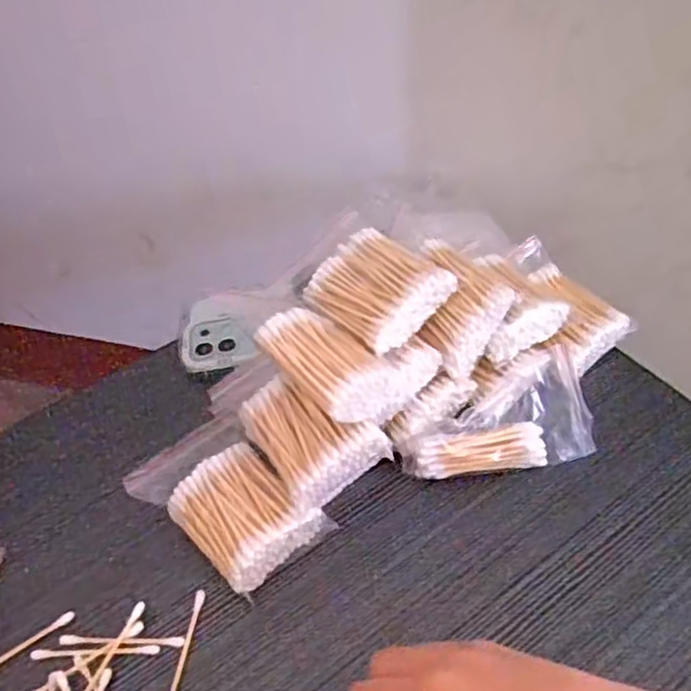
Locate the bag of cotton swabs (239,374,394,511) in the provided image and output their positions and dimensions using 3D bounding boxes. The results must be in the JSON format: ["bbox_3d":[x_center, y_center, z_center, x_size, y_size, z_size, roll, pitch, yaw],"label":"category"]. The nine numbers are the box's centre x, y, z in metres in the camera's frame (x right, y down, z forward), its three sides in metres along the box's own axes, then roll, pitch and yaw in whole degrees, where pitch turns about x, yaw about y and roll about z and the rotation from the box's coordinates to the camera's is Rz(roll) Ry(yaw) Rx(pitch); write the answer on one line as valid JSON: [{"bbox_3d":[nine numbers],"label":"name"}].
[{"bbox_3d":[-0.020,0.051,0.375,0.057,0.030,0.078,-30,52,-19],"label":"bag of cotton swabs"}]

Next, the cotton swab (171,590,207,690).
[{"bbox_3d":[-0.087,0.166,0.348,0.006,0.004,0.070,3,49,9],"label":"cotton swab"}]

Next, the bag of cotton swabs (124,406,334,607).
[{"bbox_3d":[-0.070,0.093,0.390,0.073,0.034,0.107,-38,55,-24],"label":"bag of cotton swabs"}]

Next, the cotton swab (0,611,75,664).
[{"bbox_3d":[-0.181,0.167,0.355,0.068,0.005,0.007,-30,52,-18],"label":"cotton swab"}]

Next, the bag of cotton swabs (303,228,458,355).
[{"bbox_3d":[0.020,-0.037,0.397,0.066,0.029,0.072,-37,55,-24],"label":"bag of cotton swabs"}]

